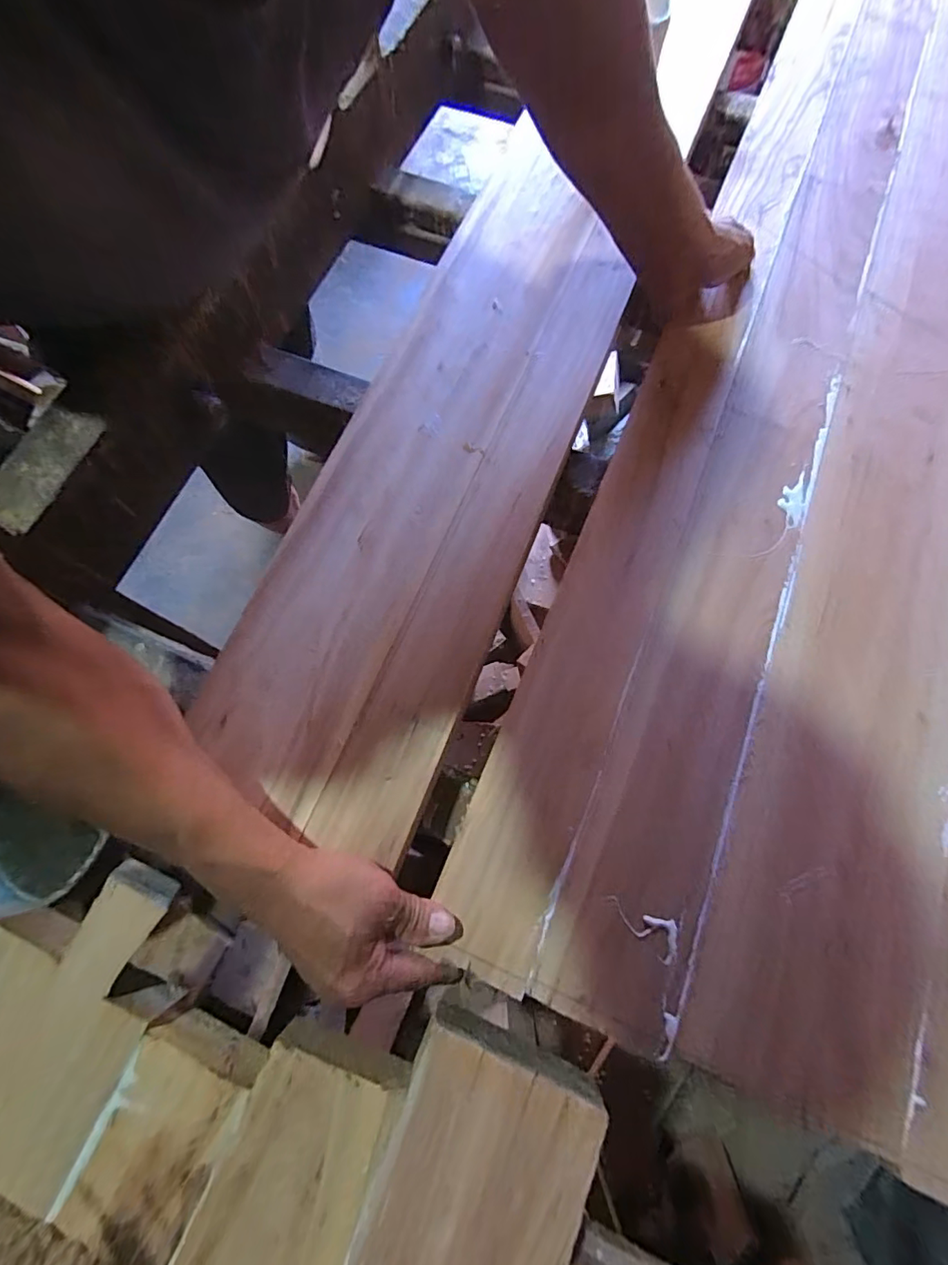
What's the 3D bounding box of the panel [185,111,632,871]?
[{"bbox_3d":[-0.017,-0.175,0.470,0.199,0.011,0.684,21,73,6],"label":"panel"}]

